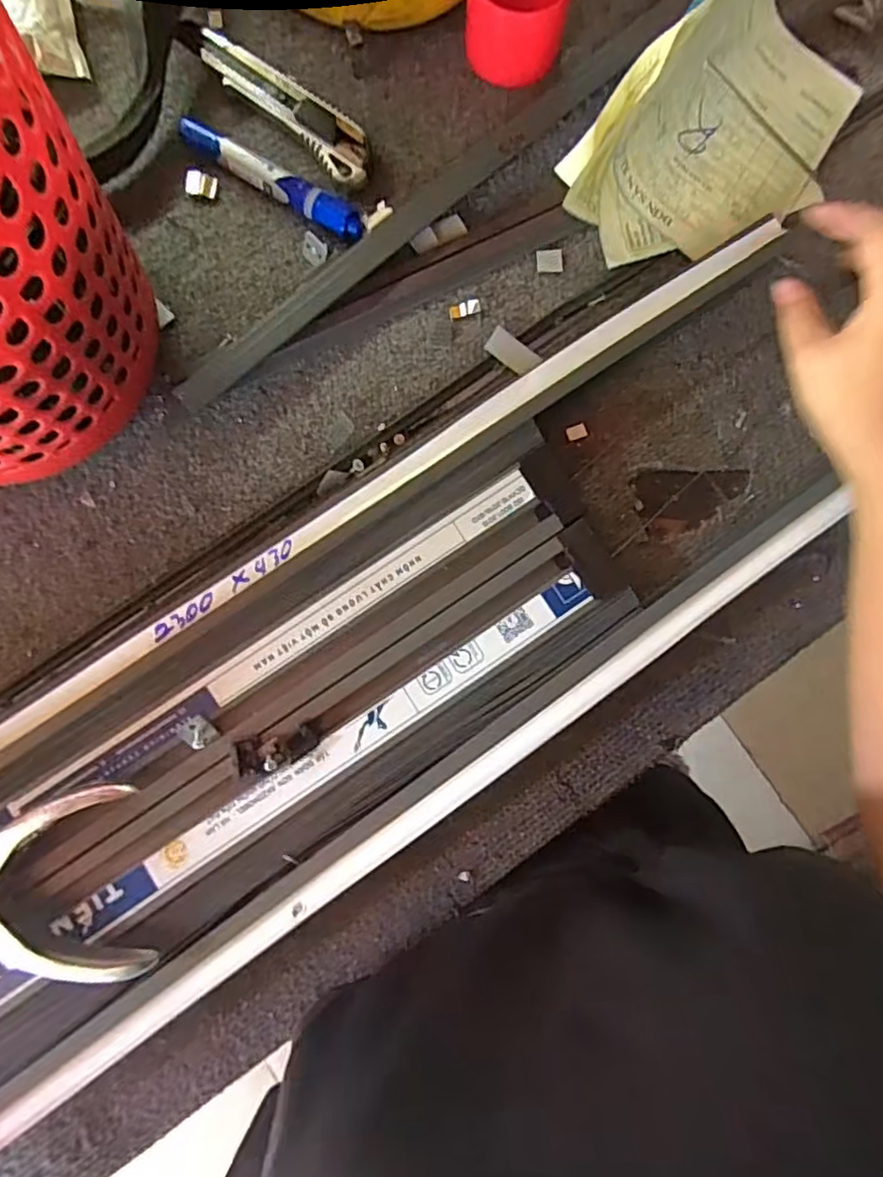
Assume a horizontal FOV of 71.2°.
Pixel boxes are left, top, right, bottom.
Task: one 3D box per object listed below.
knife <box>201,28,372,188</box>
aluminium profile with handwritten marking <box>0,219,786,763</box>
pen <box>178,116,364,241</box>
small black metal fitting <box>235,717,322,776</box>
[{"bbox_3d":[-0.098,-0.312,0.401,0.135,0.010,0.032,42,86,2],"label":"knife"},{"bbox_3d":[-0.114,-0.015,0.368,0.744,0.039,0.039,-34,87,-5],"label":"aluminium profile with handwritten marking"},{"bbox_3d":[-0.109,-0.263,0.393,0.133,0.012,0.020,33,86,2],"label":"pen"},{"bbox_3d":[-0.089,0.089,0.343,0.045,0.014,0.021,-13,86,-2],"label":"small black metal fitting"}]

